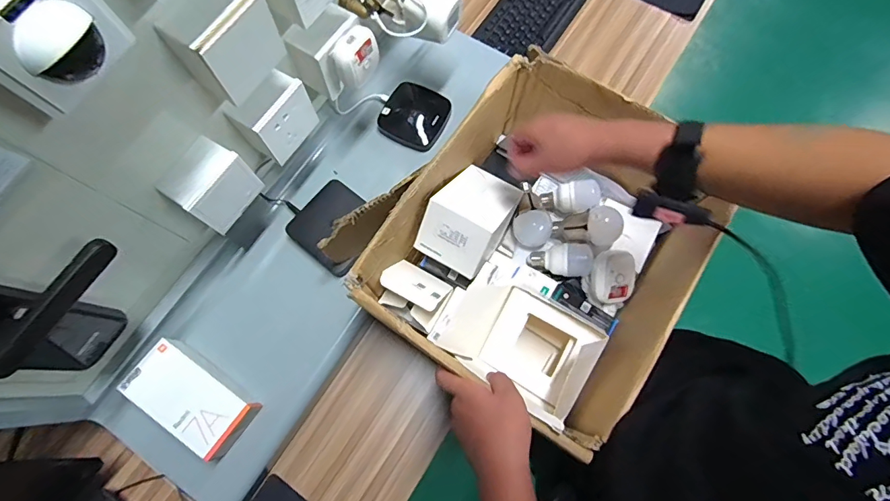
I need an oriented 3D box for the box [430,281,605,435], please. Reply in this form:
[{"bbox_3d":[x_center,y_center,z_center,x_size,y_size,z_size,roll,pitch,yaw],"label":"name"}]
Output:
[{"bbox_3d":[0.090,0.119,0.590,0.183,0.107,0.126,37,77,9],"label":"box"}]

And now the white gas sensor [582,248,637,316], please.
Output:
[{"bbox_3d":[0.248,0.044,0.660,0.072,0.053,0.098,-25,105,-13],"label":"white gas sensor"}]

